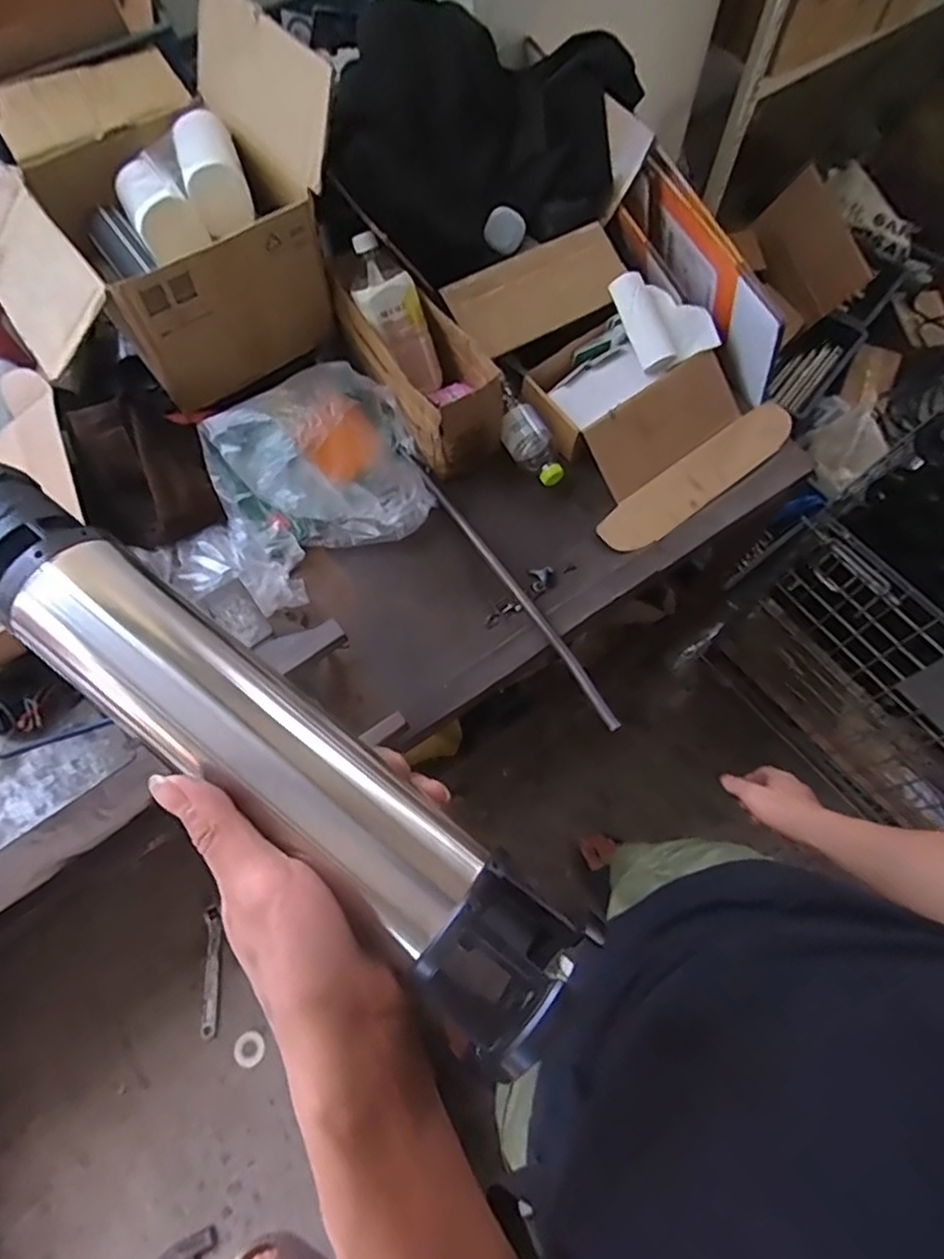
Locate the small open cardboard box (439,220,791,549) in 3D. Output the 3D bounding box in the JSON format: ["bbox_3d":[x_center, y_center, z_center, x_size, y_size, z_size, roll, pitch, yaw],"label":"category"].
[{"bbox_3d":[0.216,-0.371,0.932,0.324,0.149,0.436,-35,70,-16],"label":"small open cardboard box"}]

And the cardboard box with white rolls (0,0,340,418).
[{"bbox_3d":[-0.438,-0.562,0.834,0.415,0.275,0.415,-34,70,-15],"label":"cardboard box with white rolls"}]

